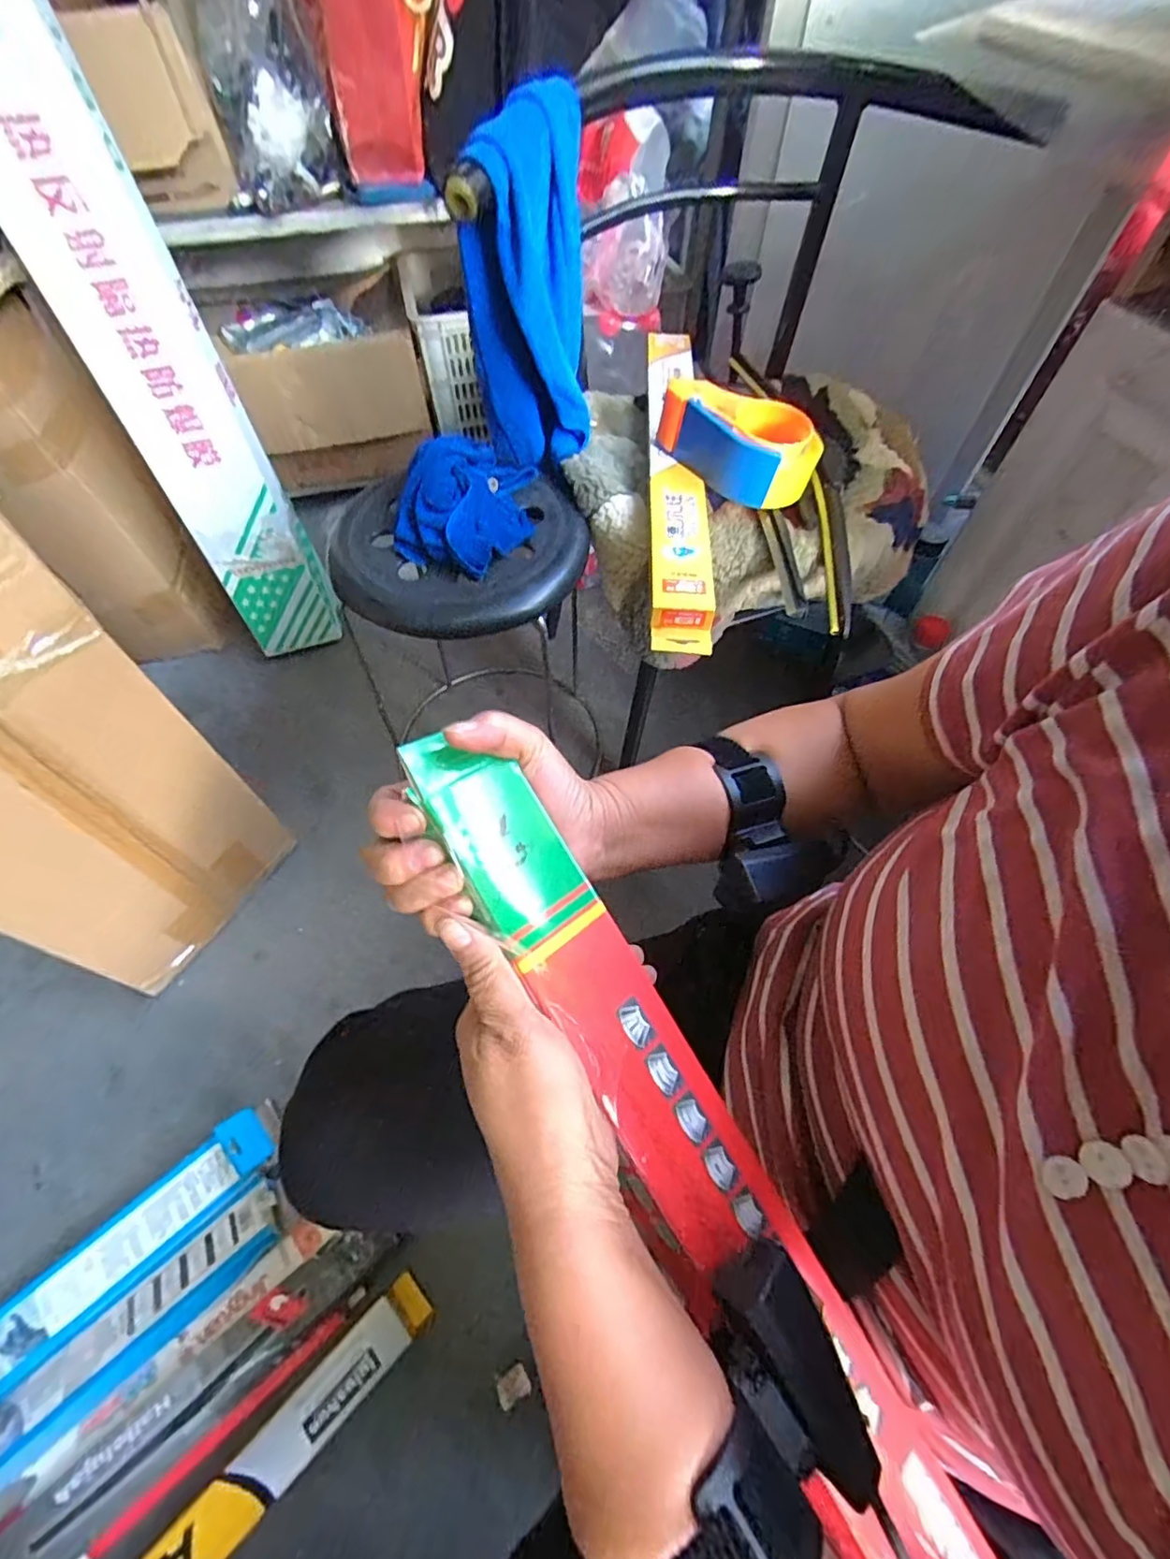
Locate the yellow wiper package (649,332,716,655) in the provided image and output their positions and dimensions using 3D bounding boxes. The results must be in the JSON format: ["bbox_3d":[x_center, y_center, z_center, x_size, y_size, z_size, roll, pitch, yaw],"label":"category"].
[{"bbox_3d":[0.097,-0.300,0.609,0.059,0.030,0.411,3,60,1],"label":"yellow wiper package"}]

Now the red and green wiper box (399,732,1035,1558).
[{"bbox_3d":[0.087,0.234,0.265,0.058,0.045,0.546,-32,90,-17],"label":"red and green wiper box"}]

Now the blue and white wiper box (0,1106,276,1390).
[{"bbox_3d":[-0.583,0.569,0.595,0.545,0.036,0.082,-38,67,-20],"label":"blue and white wiper box"}]

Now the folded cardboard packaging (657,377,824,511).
[{"bbox_3d":[0.154,-0.343,0.594,0.167,0.067,0.093,12,61,6],"label":"folded cardboard packaging"}]

